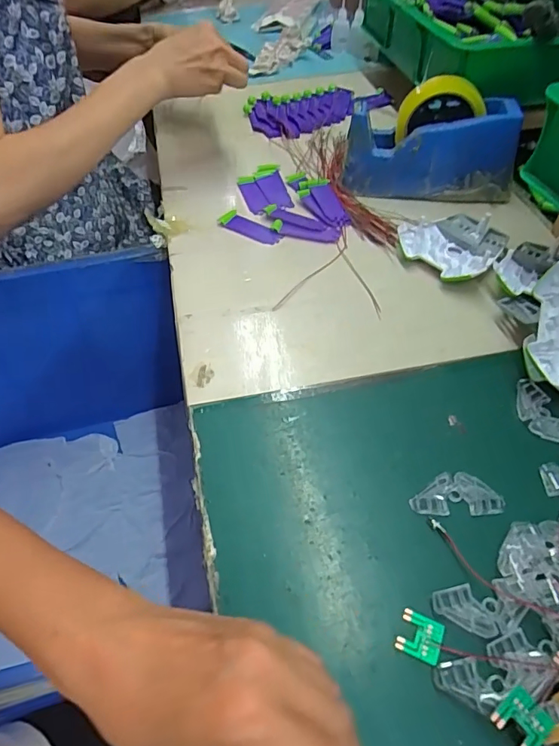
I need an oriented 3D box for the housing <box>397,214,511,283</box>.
[{"bbox_3d":[0.193,-0.142,0.520,0.106,0.025,0.095,-33,58,-21],"label":"housing"}]

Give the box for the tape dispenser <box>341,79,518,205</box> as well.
[{"bbox_3d":[0.179,-0.276,0.565,0.196,0.105,0.070,6,53,7],"label":"tape dispenser"}]

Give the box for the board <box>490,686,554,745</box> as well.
[{"bbox_3d":[0.132,0.189,0.259,0.026,0.006,0.024,-35,63,-17],"label":"board"}]

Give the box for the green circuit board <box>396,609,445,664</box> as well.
[{"bbox_3d":[0.088,0.163,0.295,0.026,0.004,0.024,19,56,17],"label":"green circuit board"}]

